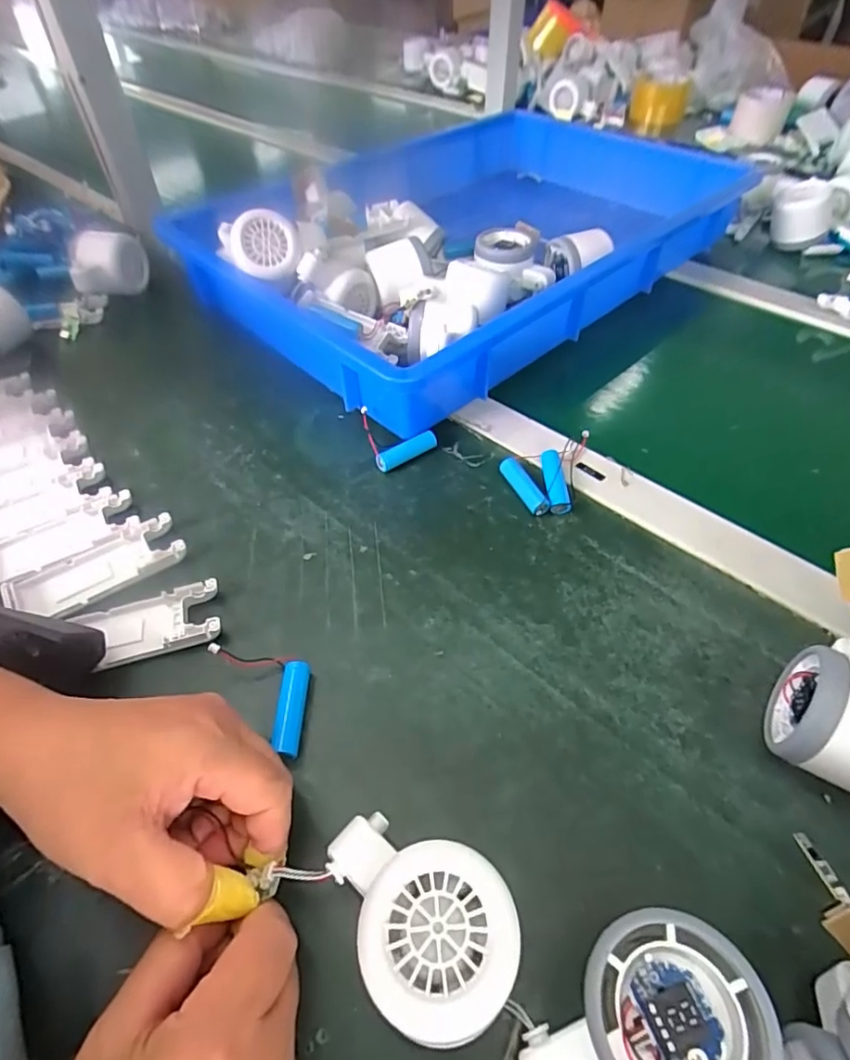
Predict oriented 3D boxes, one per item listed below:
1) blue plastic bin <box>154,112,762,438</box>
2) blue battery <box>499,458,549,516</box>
[{"bbox_3d":[0.049,-0.333,0.584,0.579,0.097,0.392,-38,59,-25],"label":"blue plastic bin"},{"bbox_3d":[0.071,-0.031,0.389,0.014,0.015,0.049,-20,53,-13],"label":"blue battery"}]

